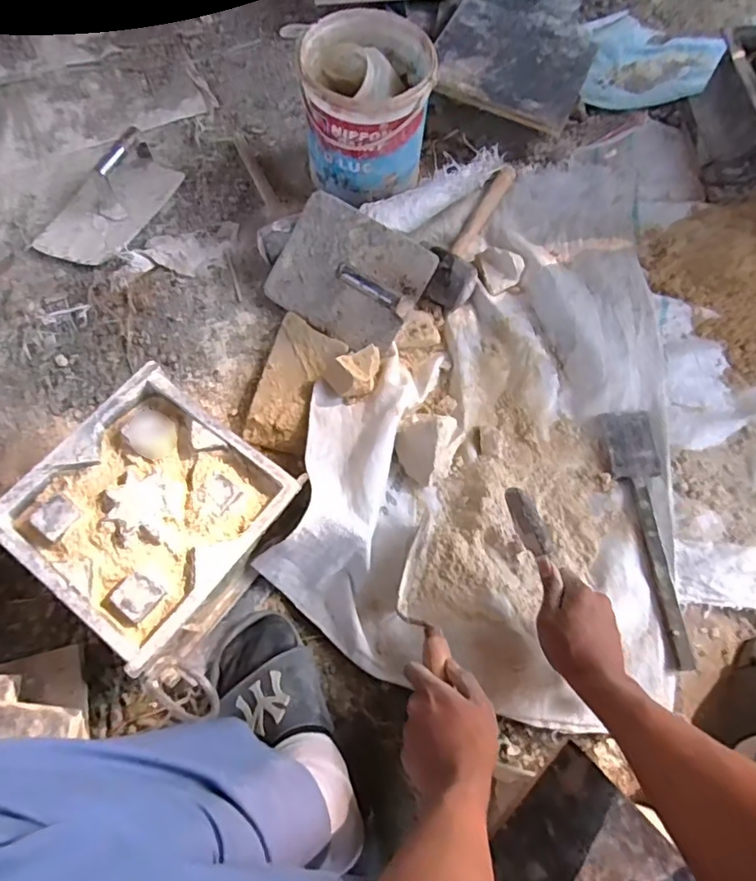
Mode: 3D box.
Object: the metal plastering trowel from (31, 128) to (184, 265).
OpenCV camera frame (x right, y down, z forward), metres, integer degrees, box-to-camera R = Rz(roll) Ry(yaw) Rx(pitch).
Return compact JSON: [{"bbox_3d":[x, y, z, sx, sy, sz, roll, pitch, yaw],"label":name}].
[{"bbox_3d":[-0.417,-0.371,0.849,0.147,0.068,0.232,26,70,9],"label":"metal plastering trowel"}]

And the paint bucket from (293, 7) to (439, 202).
[{"bbox_3d":[-0.016,-0.468,0.821,0.168,0.186,0.164,-1,67,1],"label":"paint bucket"}]

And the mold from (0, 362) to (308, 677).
[{"bbox_3d":[-0.236,0.078,0.608,0.224,0.103,0.227,36,71,11],"label":"mold"}]

